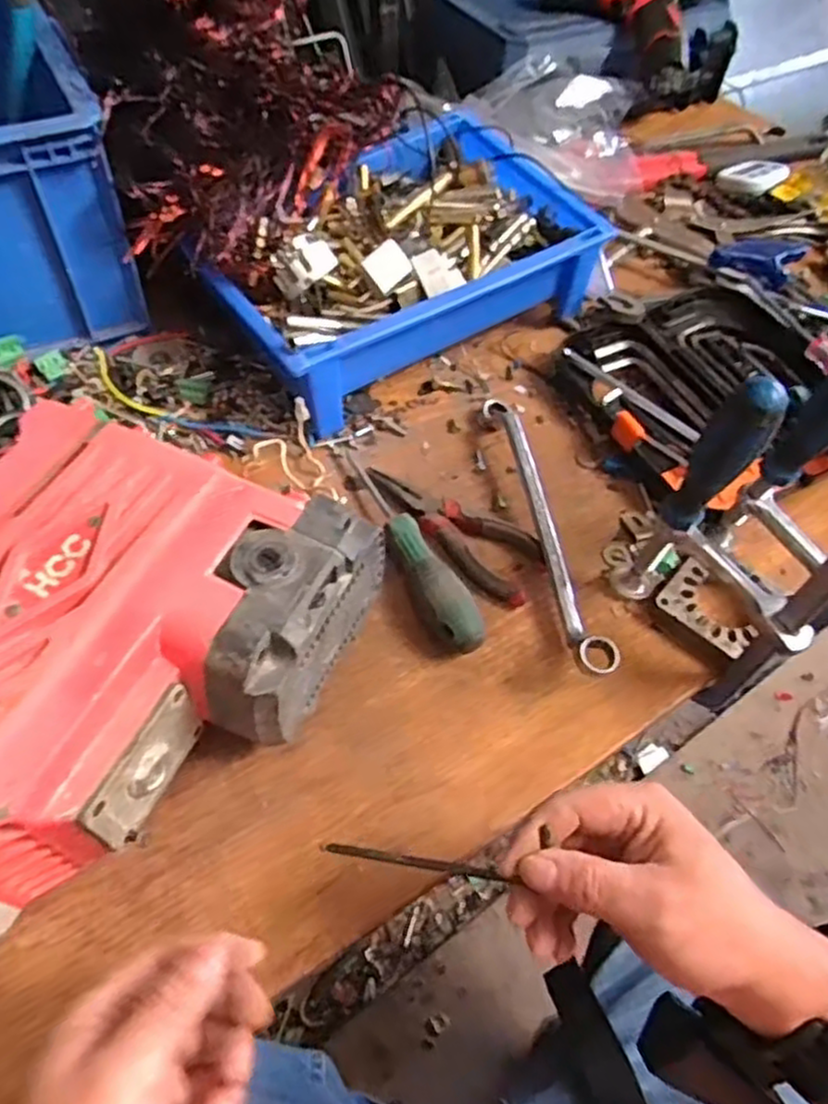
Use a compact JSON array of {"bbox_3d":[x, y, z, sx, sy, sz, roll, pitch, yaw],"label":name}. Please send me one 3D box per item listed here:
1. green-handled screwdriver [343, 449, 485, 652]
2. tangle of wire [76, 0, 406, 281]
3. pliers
[{"bbox_3d":[-0.007,-0.011,0.520,0.032,0.031,0.193,-20,58,-16],"label":"green-handled screwdriver"},{"bbox_3d":[-0.130,-0.352,0.555,0.130,0.174,0.234,26,56,16],"label":"tangle of wire"},{"bbox_3d":[0.026,-0.019,0.535,0.148,0.014,0.052,35,60,20],"label":"pliers"}]

